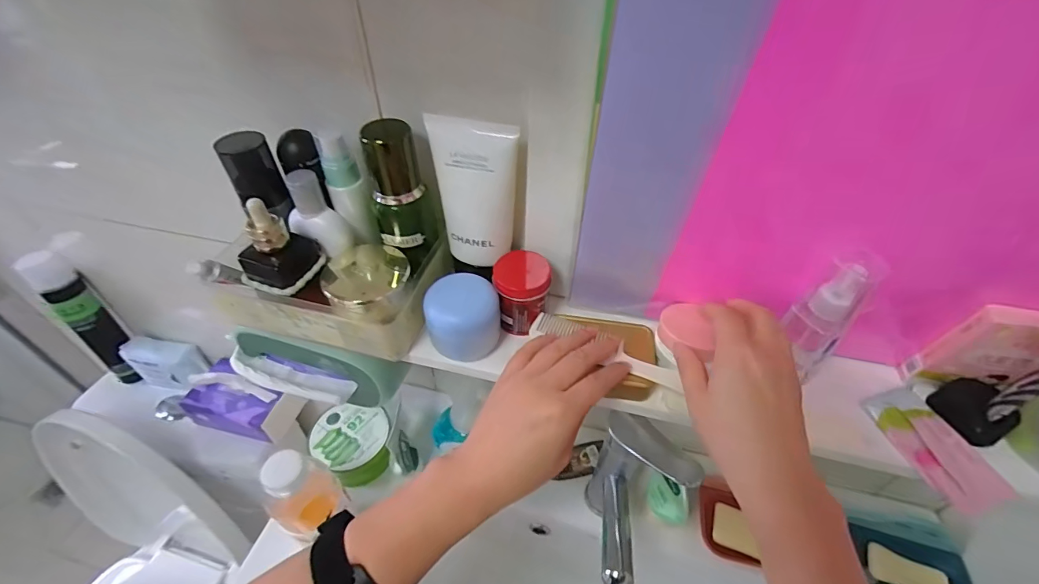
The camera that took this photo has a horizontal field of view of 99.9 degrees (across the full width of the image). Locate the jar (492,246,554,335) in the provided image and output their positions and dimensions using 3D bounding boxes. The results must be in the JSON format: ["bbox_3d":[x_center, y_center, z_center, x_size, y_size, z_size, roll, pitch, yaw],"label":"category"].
[{"bbox_3d":[0.002,0.003,0.400,0.049,0.071,0.049,0,44,0],"label":"jar"}]

